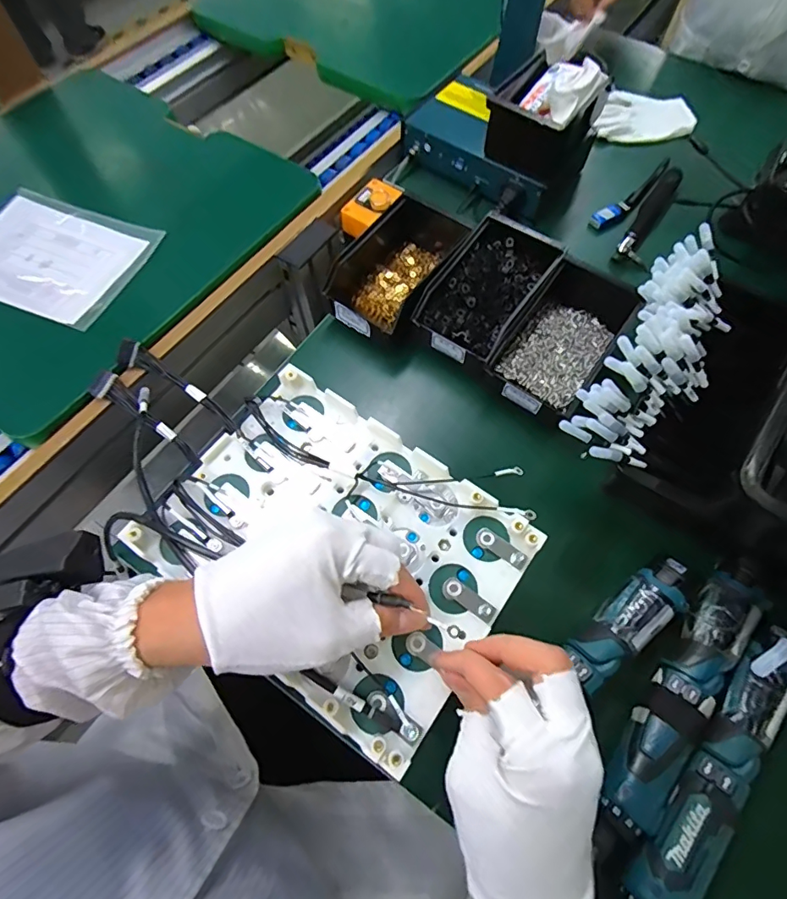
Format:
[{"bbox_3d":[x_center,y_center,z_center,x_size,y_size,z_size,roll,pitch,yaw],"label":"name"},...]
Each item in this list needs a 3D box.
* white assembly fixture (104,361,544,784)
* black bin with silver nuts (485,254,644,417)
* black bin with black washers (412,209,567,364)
[{"bbox_3d":[-0.041,0.060,0.327,0.236,0.020,0.173,34,70,15],"label":"white assembly fixture"},{"bbox_3d":[0.197,-0.132,0.531,0.104,0.057,0.205,33,70,15],"label":"black bin with silver nuts"},{"bbox_3d":[0.115,-0.190,0.552,0.102,0.054,0.187,33,70,14],"label":"black bin with black washers"}]

